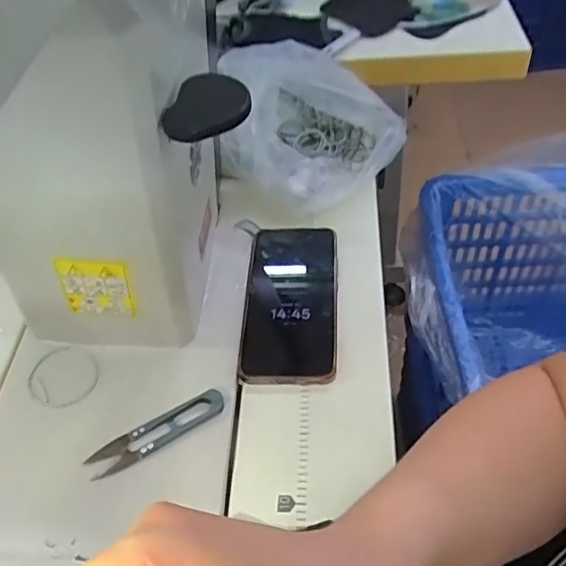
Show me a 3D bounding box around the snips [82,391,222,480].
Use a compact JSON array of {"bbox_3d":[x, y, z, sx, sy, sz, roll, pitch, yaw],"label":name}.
[{"bbox_3d":[-0.090,0.108,0.411,0.102,0.007,0.024,-30,53,-18],"label":"snips"}]

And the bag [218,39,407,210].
[{"bbox_3d":[0.021,-0.164,0.572,0.159,0.104,0.138,-39,56,-24],"label":"bag"}]

